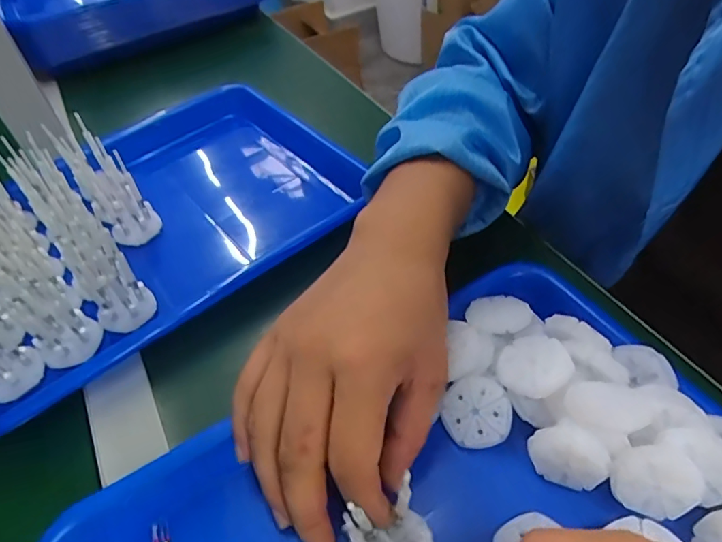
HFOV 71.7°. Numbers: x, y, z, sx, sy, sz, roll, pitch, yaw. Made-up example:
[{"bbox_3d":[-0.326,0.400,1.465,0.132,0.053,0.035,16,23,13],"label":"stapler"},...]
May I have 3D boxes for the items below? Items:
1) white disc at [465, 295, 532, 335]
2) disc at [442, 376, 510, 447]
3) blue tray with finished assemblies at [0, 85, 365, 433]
[{"bbox_3d":[0.083,0.025,0.302,0.036,0.006,0.033,-3,48,4],"label":"white disc"},{"bbox_3d":[0.065,0.079,0.280,0.037,0.004,0.037,-5,73,17],"label":"disc"},{"bbox_3d":[-0.168,-0.055,0.408,0.341,0.067,0.236,-29,61,-29],"label":"blue tray with finished assemblies"}]

